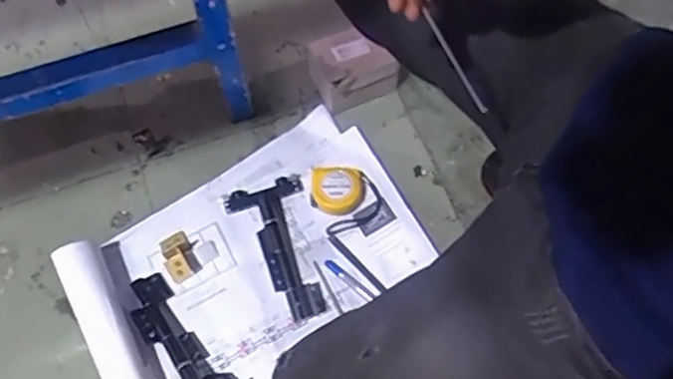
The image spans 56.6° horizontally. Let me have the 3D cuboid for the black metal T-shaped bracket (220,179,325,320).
[{"bbox_3d":[-0.077,0.076,0.847,0.103,0.025,0.202,-17,65,-8],"label":"black metal T-shaped bracket"}]

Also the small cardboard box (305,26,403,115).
[{"bbox_3d":[0.022,-0.180,0.941,0.115,0.083,0.101,-24,66,-11],"label":"small cardboard box"}]

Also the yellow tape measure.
[{"bbox_3d":[0.001,0.001,0.880,0.080,0.036,0.065,0,64,0],"label":"yellow tape measure"}]

